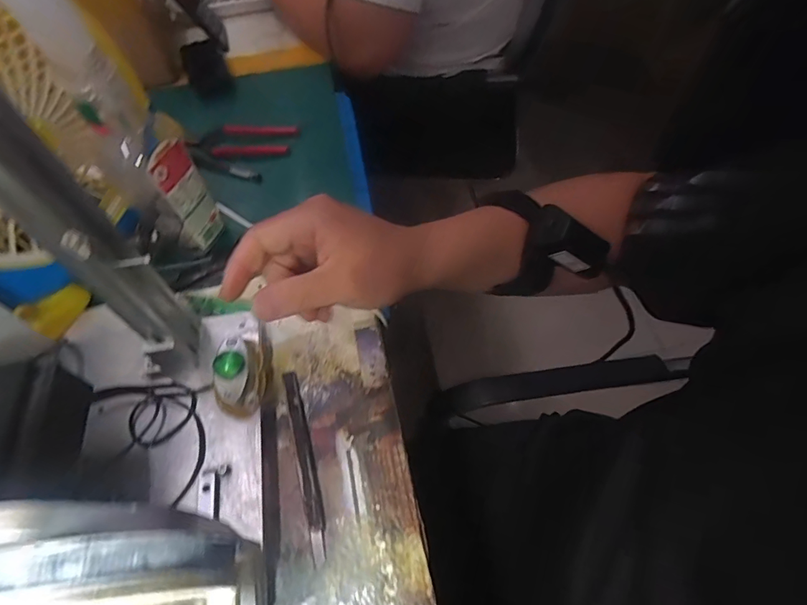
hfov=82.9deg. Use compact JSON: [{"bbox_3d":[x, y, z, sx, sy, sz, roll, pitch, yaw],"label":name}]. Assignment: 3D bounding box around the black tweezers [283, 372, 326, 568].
[{"bbox_3d":[-0.077,0.120,0.355,0.013,0.005,0.143,-15,58,-7],"label":"black tweezers"}]

